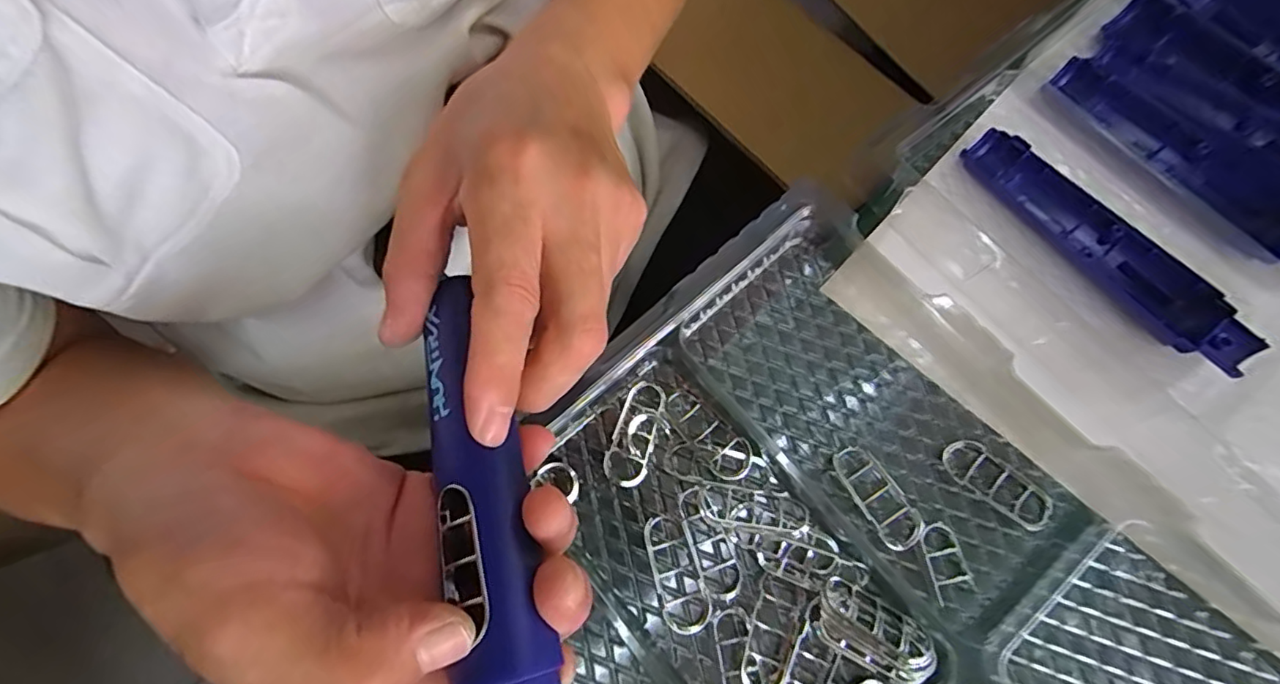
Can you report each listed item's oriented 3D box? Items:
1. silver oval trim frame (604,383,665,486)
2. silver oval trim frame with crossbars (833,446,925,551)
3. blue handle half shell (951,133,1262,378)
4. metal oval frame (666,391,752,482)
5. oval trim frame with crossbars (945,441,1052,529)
[{"bbox_3d":[-0.003,0.046,0.294,0.021,0.007,0.052,16,73,6],"label":"silver oval trim frame"},{"bbox_3d":[0.115,0.074,0.281,0.022,0.010,0.051,-31,74,-8],"label":"silver oval trim frame with crossbars"},{"bbox_3d":[0.243,-0.053,0.307,0.033,0.014,0.166,-36,75,-9],"label":"blue handle half shell"},{"bbox_3d":[0.033,0.045,0.290,0.022,0.010,0.053,-39,75,-10],"label":"metal oval frame"},{"bbox_3d":[0.172,0.069,0.281,0.054,0.010,0.019,39,77,13],"label":"oval trim frame with crossbars"}]

